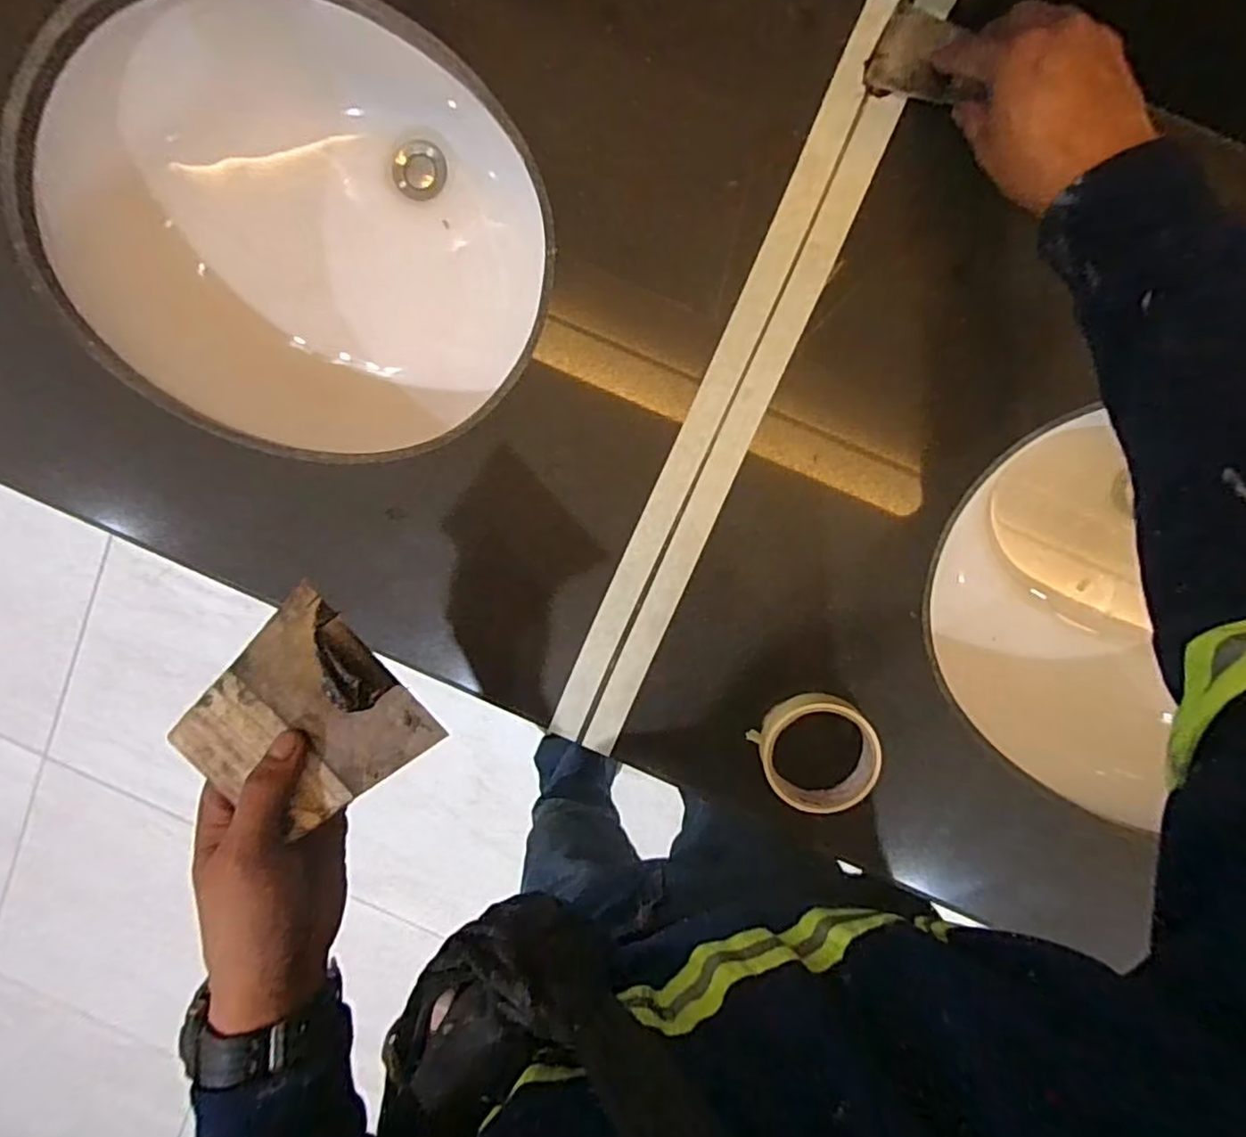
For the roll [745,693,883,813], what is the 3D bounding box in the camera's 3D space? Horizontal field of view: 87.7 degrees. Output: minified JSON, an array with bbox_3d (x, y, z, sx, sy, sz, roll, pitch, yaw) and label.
[{"bbox_3d":[0.151,0.141,0.500,0.086,0.023,0.086,1,98,5],"label":"roll"}]

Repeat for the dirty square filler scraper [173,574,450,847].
[{"bbox_3d":[-0.168,0.081,0.341,0.098,0.009,0.105,-42,92,-12],"label":"dirty square filler scraper"}]

